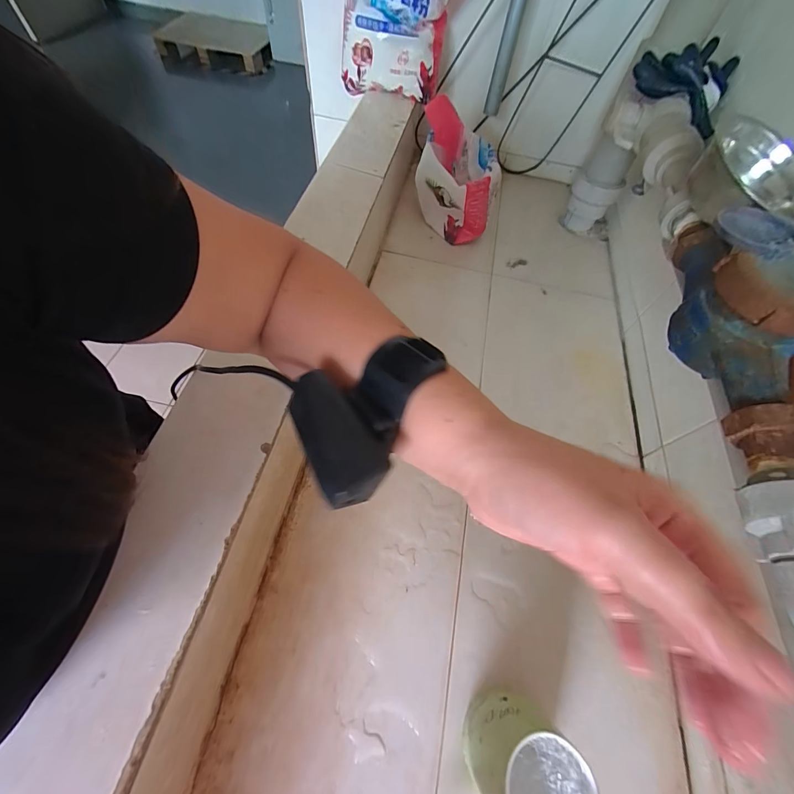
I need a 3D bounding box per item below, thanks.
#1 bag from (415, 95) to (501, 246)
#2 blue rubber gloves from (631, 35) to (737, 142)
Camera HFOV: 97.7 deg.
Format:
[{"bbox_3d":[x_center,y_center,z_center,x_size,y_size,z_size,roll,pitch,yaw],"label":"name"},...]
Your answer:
[{"bbox_3d":[0.120,-0.439,0.696,0.152,0.171,0.160,11,60,2],"label":"bag"},{"bbox_3d":[0.424,-0.467,0.521,0.139,0.057,0.152,26,62,10],"label":"blue rubber gloves"}]

